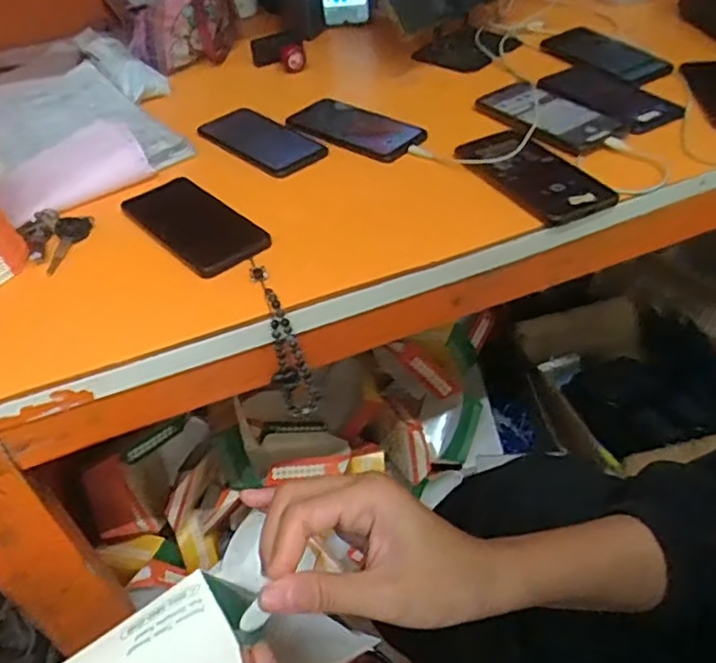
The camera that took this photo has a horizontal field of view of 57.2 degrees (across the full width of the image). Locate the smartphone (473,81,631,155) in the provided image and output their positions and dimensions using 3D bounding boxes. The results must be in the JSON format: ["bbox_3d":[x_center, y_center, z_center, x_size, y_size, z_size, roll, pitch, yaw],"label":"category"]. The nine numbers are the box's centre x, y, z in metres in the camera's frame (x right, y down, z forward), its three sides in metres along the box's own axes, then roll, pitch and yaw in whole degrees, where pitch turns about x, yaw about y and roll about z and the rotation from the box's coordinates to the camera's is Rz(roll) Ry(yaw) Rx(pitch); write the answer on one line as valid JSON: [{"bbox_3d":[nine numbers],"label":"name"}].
[{"bbox_3d":[0.208,-0.243,0.733,0.089,0.014,0.178,-31,48,-23],"label":"smartphone"}]

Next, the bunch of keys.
[{"bbox_3d":[-0.298,-0.089,0.629,0.051,0.026,0.081,6,45,13],"label":"bunch of keys"}]

